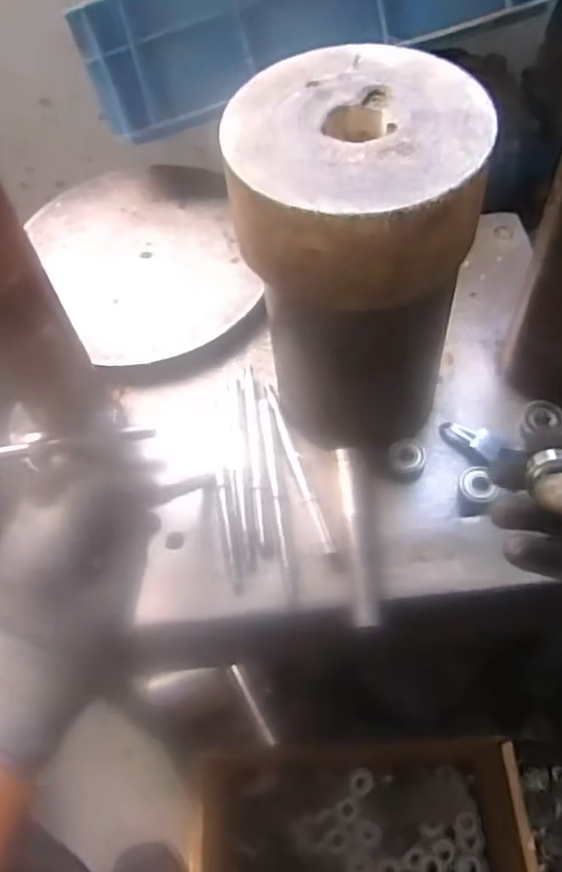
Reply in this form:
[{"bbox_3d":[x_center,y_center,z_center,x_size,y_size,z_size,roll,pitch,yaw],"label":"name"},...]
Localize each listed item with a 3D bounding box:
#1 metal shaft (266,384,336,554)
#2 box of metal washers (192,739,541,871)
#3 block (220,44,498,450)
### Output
[{"bbox_3d":[0.013,0.022,0.540,0.010,0.005,0.158,-16,58,-5],"label":"metal shaft"},{"bbox_3d":[0.067,0.417,0.686,0.323,0.172,0.223,-4,58,2],"label":"box of metal washers"},{"bbox_3d":[0.050,-0.103,0.472,0.134,0.246,0.137,-2,58,3],"label":"block"}]

